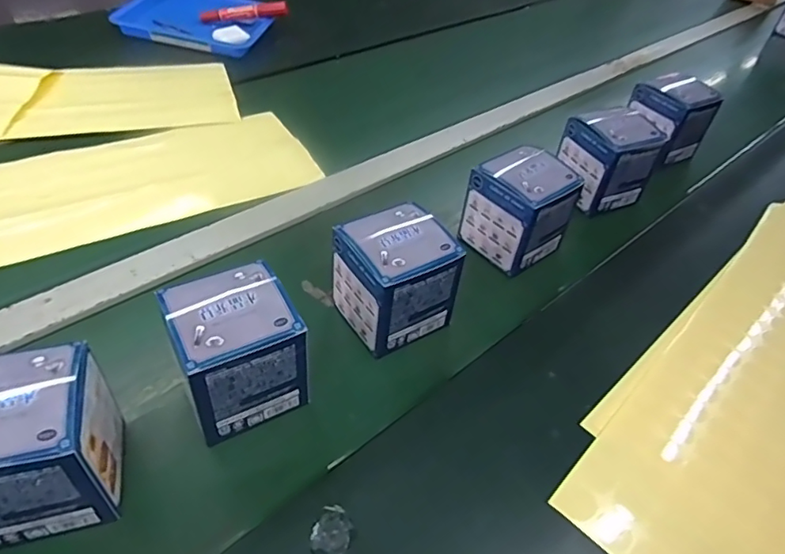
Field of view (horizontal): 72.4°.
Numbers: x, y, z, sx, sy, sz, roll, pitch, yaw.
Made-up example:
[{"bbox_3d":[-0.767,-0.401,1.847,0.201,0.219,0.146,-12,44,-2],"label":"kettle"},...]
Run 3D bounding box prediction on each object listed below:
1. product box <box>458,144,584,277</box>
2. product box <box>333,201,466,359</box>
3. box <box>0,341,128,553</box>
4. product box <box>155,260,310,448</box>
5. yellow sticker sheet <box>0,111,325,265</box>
[{"bbox_3d":[0.132,-0.069,0.552,0.087,0.097,0.080,-24,52,-28],"label":"product box"},{"bbox_3d":[0.003,0.002,0.466,0.085,0.094,0.079,-24,52,-28],"label":"product box"},{"bbox_3d":[-0.221,0.104,0.329,0.082,0.090,0.078,-8,46,-16],"label":"box"},{"bbox_3d":[-0.114,0.054,0.395,0.081,0.092,0.074,-19,50,-25],"label":"product box"},{"bbox_3d":[-0.329,-0.094,0.580,0.477,0.026,0.178,-19,48,-26],"label":"yellow sticker sheet"}]

